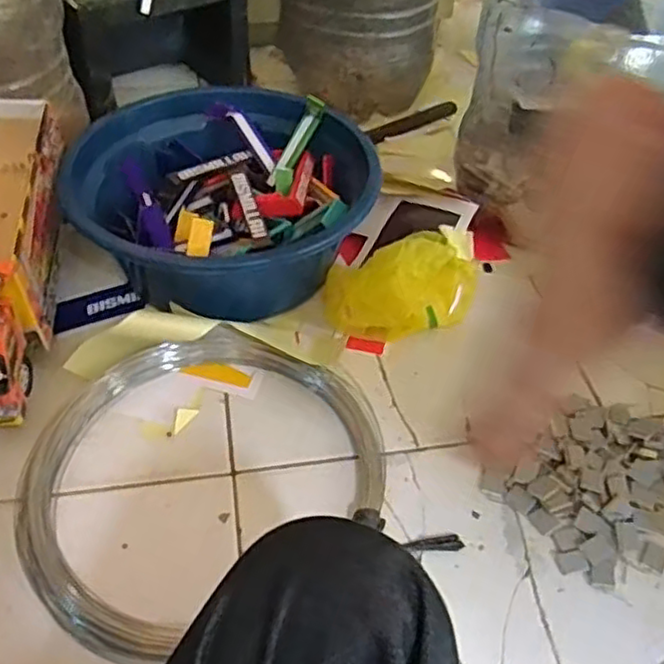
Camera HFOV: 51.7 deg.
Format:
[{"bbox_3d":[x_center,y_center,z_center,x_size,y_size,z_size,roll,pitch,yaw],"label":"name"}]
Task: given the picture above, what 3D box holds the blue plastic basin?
[{"bbox_3d":[-0.124,-0.173,0.859,0.338,0.141,0.344,1,47,-1],"label":"blue plastic basin"}]

